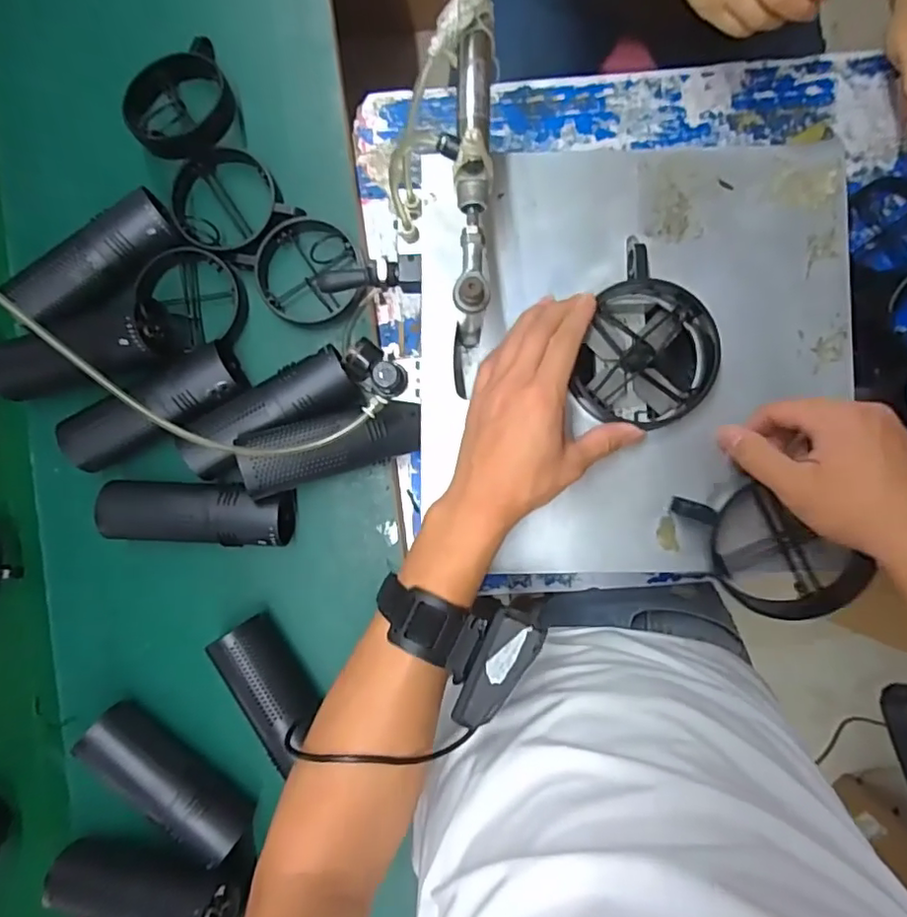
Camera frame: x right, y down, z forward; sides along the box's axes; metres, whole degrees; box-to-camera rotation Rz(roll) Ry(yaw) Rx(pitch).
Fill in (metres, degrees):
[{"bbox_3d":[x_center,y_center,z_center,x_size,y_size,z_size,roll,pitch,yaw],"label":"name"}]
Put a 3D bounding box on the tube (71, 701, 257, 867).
[{"bbox_3d":[-0.258,0.289,0.521,0.164,0.053,0.049,37,89,2],"label":"tube"}]

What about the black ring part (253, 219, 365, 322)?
[{"bbox_3d":[-0.136,-0.178,0.549,0.097,0.021,0.099,0,88,1],"label":"black ring part"}]

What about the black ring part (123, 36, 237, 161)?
[{"bbox_3d":[-0.259,-0.337,0.551,0.103,0.026,0.101,0,88,1],"label":"black ring part"}]

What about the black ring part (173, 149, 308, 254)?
[{"bbox_3d":[-0.214,-0.242,0.548,0.097,0.022,0.102,-38,88,0],"label":"black ring part"}]

